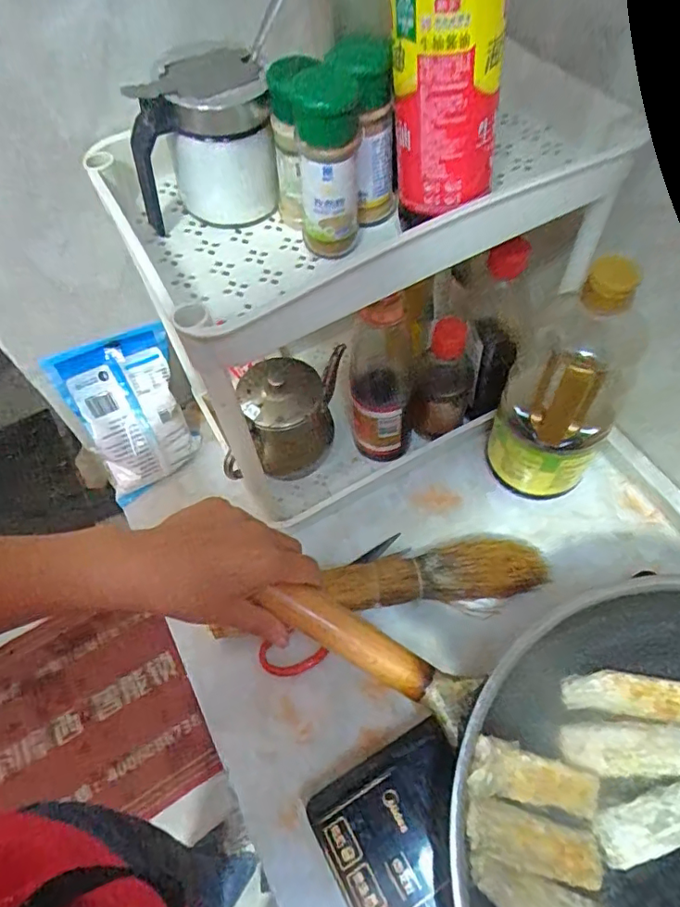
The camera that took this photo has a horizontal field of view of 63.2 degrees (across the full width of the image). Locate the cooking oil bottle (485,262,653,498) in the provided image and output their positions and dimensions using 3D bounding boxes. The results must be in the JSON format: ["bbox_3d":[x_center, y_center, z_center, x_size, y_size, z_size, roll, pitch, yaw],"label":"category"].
[{"bbox_3d":[0.196,-0.056,0.482,0.093,0.260,0.095,21,62,16],"label":"cooking oil bottle"}]

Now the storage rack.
[{"bbox_3d":[0.033,-0.128,0.511,0.342,0.315,0.192,-26,60,-12],"label":"storage rack"}]

